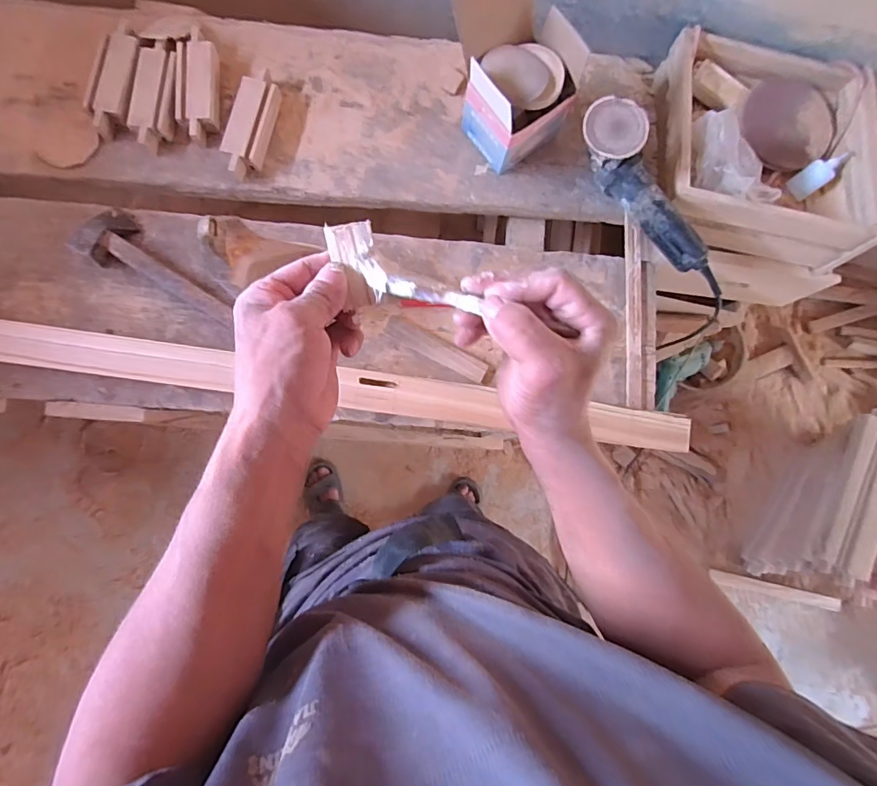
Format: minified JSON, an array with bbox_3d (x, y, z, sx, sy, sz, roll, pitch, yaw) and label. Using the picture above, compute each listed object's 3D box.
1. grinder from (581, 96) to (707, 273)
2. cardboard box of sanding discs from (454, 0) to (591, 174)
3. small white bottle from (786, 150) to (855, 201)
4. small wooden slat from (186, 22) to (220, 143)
[{"bbox_3d":[0.313,-0.311,0.747,0.081,0.081,0.291,-38,99,-8],"label":"grinder"},{"bbox_3d":[0.109,-0.472,0.714,0.139,0.194,0.167,-34,86,-8],"label":"cardboard box of sanding discs"},{"bbox_3d":[0.678,-0.385,0.854,0.097,0.033,0.047,-37,58,31],"label":"small white bottle"},{"bbox_3d":[-0.368,-0.478,0.753,0.040,0.035,0.173,-3,83,-4],"label":"small wooden slat"}]

